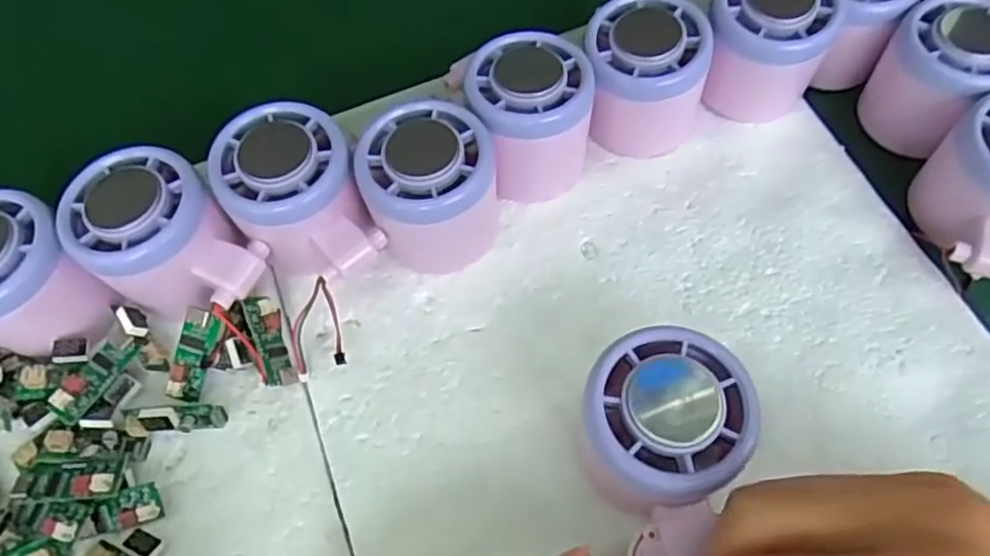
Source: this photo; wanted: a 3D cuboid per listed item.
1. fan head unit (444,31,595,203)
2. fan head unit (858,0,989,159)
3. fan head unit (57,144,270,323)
[{"bbox_3d":[0.014,-0.072,0.307,0.057,0.055,0.056,-23,65,-8],"label":"fan head unit"},{"bbox_3d":[0.205,-0.094,0.311,0.054,0.050,0.051,-35,67,-14],"label":"fan head unit"},{"bbox_3d":[-0.135,-0.014,0.277,0.073,0.044,0.056,41,72,20],"label":"fan head unit"}]

